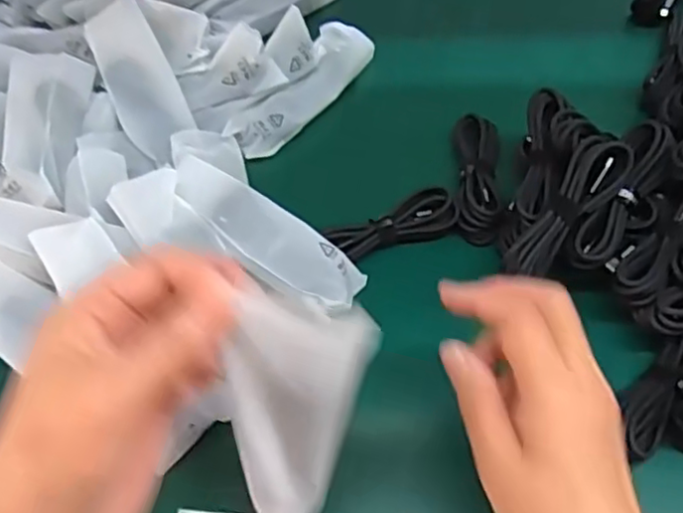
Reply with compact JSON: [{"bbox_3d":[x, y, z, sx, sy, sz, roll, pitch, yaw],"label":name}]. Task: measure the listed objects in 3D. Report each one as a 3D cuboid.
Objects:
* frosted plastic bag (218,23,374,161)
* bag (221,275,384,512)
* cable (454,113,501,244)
[{"bbox_3d":[-0.030,-0.136,0.541,0.045,0.021,0.146,28,62,20],"label":"frosted plastic bag"},{"bbox_3d":[-0.018,0.073,0.288,0.052,0.141,0.023,12,34,11],"label":"bag"},{"bbox_3d":[0.101,-0.060,0.491,0.034,0.019,0.110,3,57,6],"label":"cable"}]

